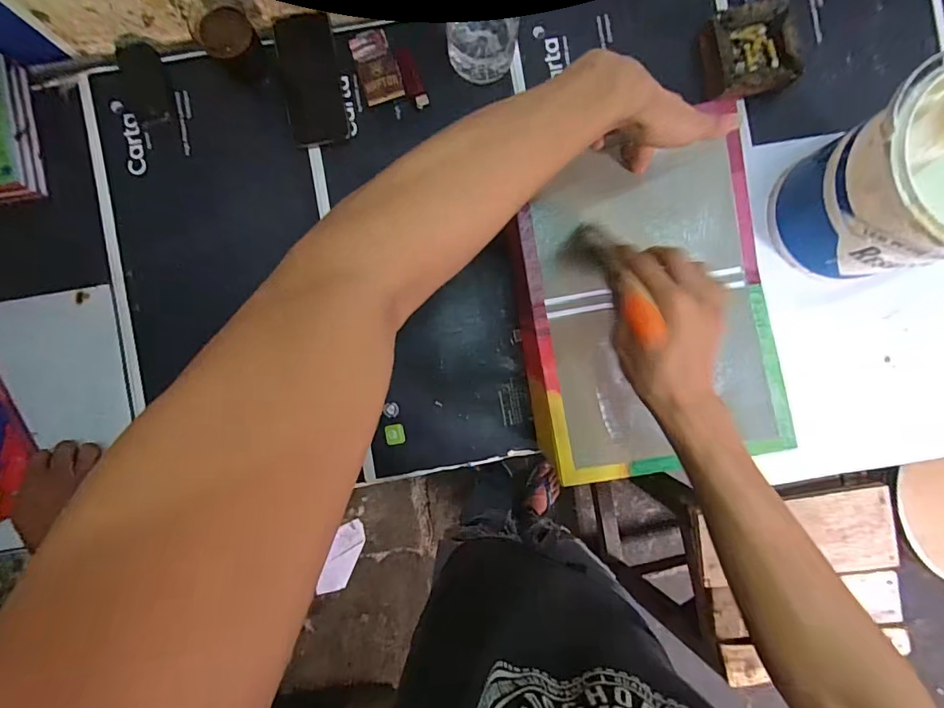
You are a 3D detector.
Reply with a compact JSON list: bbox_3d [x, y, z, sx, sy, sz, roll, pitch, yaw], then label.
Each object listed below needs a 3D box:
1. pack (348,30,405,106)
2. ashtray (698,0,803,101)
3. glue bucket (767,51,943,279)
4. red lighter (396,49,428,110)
[{"bbox_3d":[-0.126,-0.382,0.604,0.052,0.019,0.091,-19,89,-1],"label":"pack"},{"bbox_3d":[0.358,-0.391,0.586,0.107,0.053,0.109,-12,89,1],"label":"ashtray"},{"bbox_3d":[0.482,-0.181,0.501,0.173,0.185,0.176,0,89,-1],"label":"glue bucket"},{"bbox_3d":[-0.080,-0.370,0.604,0.024,0.013,0.077,-20,89,-1],"label":"red lighter"}]

